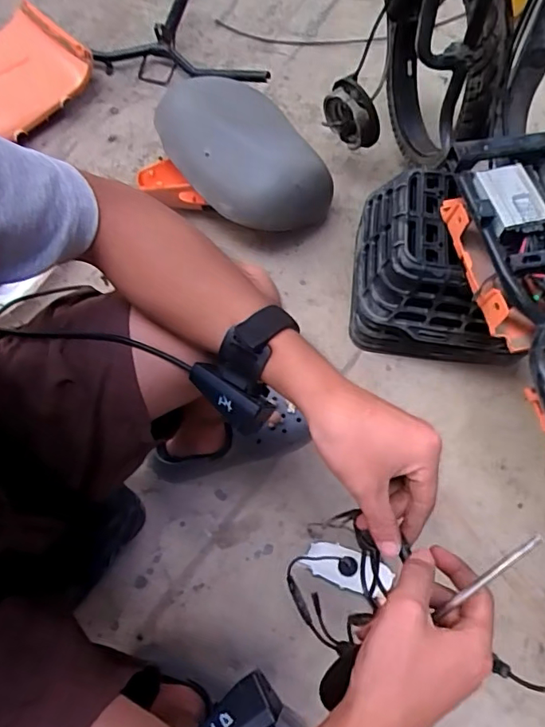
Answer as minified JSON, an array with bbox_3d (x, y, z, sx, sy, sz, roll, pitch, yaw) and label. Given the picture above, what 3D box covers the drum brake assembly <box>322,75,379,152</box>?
[{"bbox_3d":[0.145,-0.450,0.923,0.115,0.105,0.036,35,71,12],"label":"drum brake assembly"}]

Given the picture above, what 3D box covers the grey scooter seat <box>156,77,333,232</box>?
[{"bbox_3d":[-0.058,-0.388,0.898,0.226,0.115,0.335,-29,72,-13],"label":"grey scooter seat"}]

